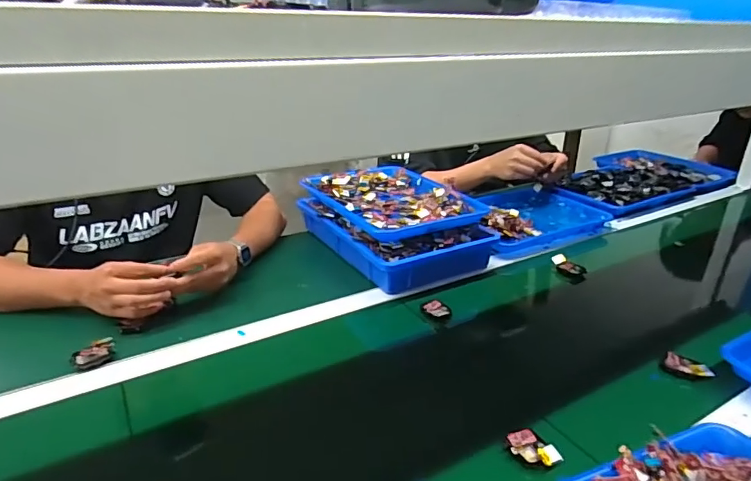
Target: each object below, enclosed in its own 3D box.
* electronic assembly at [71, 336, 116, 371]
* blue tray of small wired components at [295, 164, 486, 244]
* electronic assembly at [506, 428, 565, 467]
[{"bbox_3d":[-0.369,0.150,0.654,0.048,0.010,0.045,-16,29,-32],"label":"electronic assembly"},{"bbox_3d":[0.030,-0.081,0.948,0.238,0.035,0.303,-15,28,-30],"label":"blue tray of small wired components"},{"bbox_3d":[0.168,0.219,0.524,0.055,0.013,0.037,18,30,31],"label":"electronic assembly"}]

